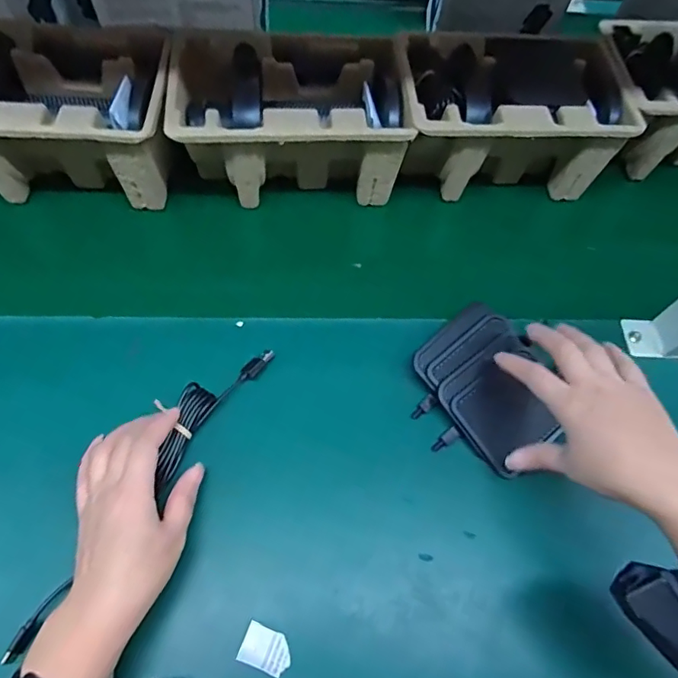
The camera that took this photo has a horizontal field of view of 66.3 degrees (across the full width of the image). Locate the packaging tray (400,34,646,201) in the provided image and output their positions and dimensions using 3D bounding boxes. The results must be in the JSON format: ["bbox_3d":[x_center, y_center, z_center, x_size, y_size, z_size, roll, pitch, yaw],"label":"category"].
[{"bbox_3d":[0.175,-0.231,0.553,0.228,0.109,0.145,-2,59,-4],"label":"packaging tray"}]

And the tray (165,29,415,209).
[{"bbox_3d":[-0.049,-0.213,0.521,0.216,0.107,0.137,-6,59,-7],"label":"tray"}]

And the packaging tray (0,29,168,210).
[{"bbox_3d":[-0.276,-0.209,0.505,0.231,0.109,0.137,-1,59,-4],"label":"packaging tray"}]

